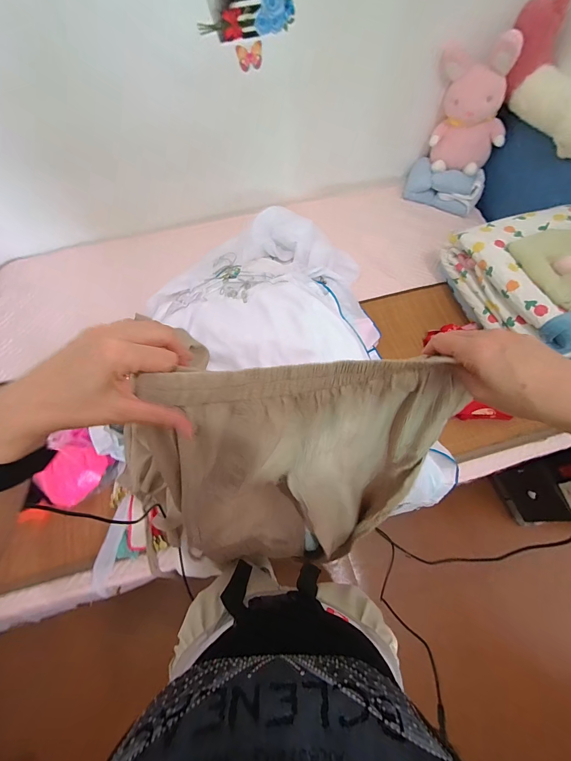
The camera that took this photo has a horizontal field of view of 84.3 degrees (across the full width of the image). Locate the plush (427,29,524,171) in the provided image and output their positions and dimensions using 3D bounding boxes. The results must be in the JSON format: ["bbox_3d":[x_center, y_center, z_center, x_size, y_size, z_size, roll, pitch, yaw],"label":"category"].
[{"bbox_3d":[0.645,-0.953,1.088,0.282,0.340,0.184,21,67,10],"label":"plush"}]

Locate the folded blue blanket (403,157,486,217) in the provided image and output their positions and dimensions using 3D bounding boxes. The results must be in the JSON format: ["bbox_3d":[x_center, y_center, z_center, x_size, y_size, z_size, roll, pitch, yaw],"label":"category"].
[{"bbox_3d":[0.614,-0.755,1.237,0.281,0.106,0.137,23,67,11],"label":"folded blue blanket"}]

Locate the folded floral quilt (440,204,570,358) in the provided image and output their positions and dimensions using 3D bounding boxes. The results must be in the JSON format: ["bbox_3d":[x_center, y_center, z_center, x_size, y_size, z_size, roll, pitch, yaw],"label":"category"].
[{"bbox_3d":[0.751,-0.288,0.953,0.353,0.204,0.477,-16,66,-7],"label":"folded floral quilt"}]

